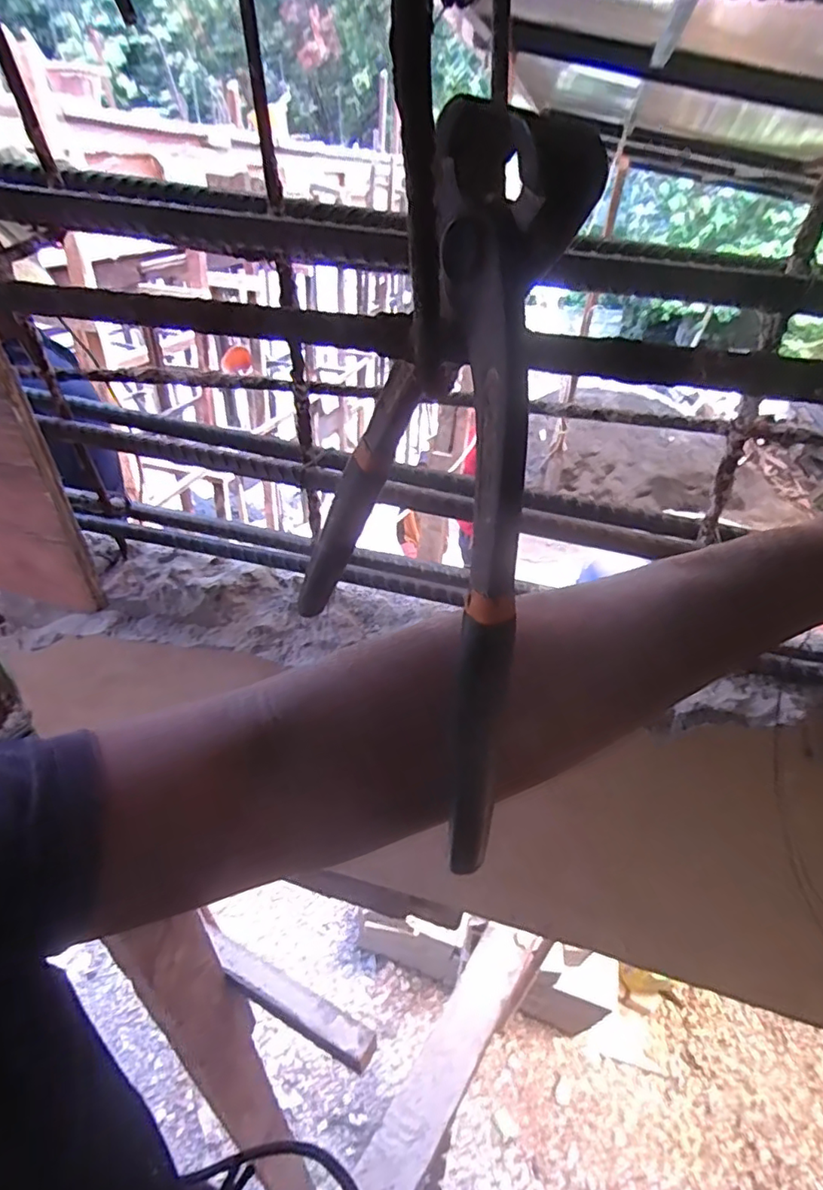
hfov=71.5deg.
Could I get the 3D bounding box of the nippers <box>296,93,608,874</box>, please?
[{"bbox_3d":[-0.005,-0.021,0.197,0.022,0.220,0.124,-20,42,-29],"label":"nippers"}]

